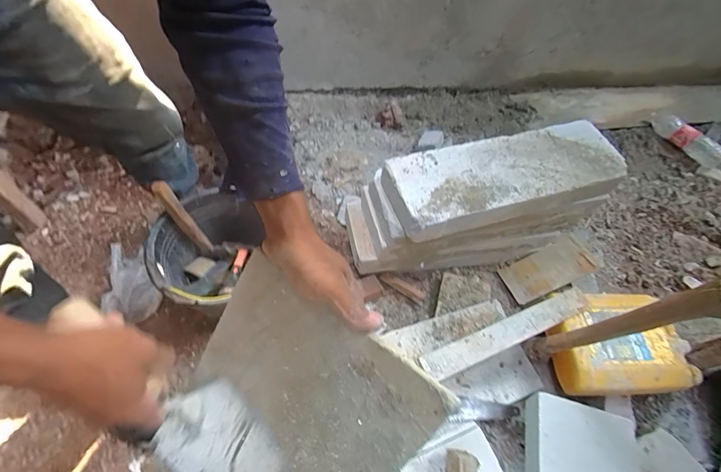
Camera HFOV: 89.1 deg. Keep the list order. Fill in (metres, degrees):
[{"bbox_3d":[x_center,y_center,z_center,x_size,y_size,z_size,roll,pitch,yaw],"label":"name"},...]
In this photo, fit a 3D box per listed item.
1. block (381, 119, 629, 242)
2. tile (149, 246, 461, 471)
[{"bbox_3d":[0.354,-0.143,0.905,0.573,0.092,0.209,-13,58,-15],"label":"block"},{"bbox_3d":[-0.193,0.381,0.474,0.240,0.740,0.022,36,20,13],"label":"tile"}]

